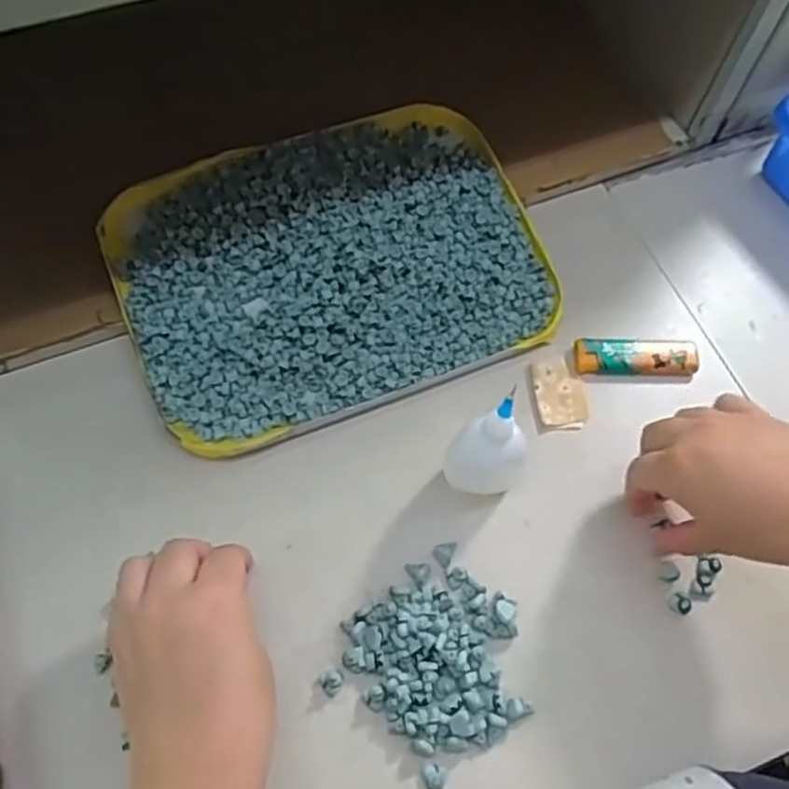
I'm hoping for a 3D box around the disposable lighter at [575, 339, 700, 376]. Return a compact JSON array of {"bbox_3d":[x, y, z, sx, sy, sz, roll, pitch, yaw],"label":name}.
[{"bbox_3d":[0.159,-0.025,0.479,0.080,0.008,0.026,2,65,-4],"label":"disposable lighter"}]

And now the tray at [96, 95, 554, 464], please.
[{"bbox_3d":[-0.038,-0.089,0.480,0.270,0.030,0.201,-20,68,-13],"label":"tray"}]

